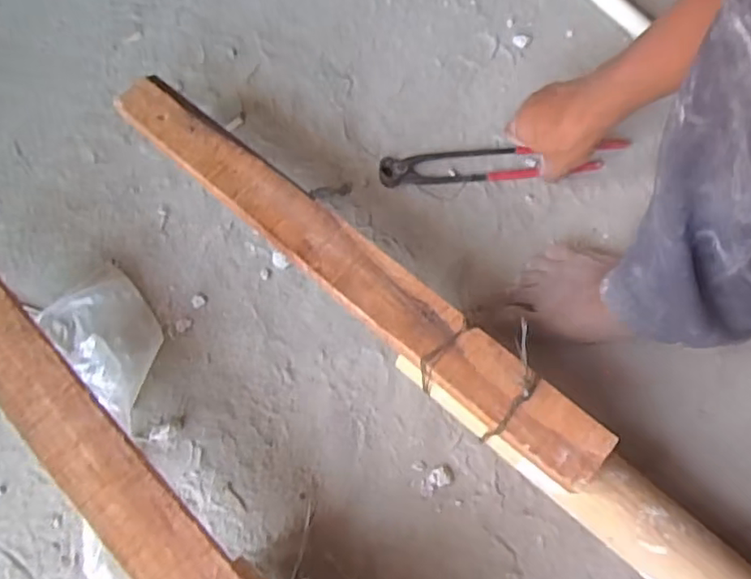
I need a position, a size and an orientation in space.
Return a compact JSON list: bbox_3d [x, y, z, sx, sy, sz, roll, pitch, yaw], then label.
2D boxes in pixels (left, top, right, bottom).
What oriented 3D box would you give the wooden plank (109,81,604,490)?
[{"bbox_3d":[-0.029,-0.026,0.539,0.525,0.030,0.058,39,76,12],"label":"wooden plank"}]

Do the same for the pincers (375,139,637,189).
[{"bbox_3d":[0.133,-0.133,0.655,0.255,0.019,0.045,-5,74,3],"label":"pincers"}]

